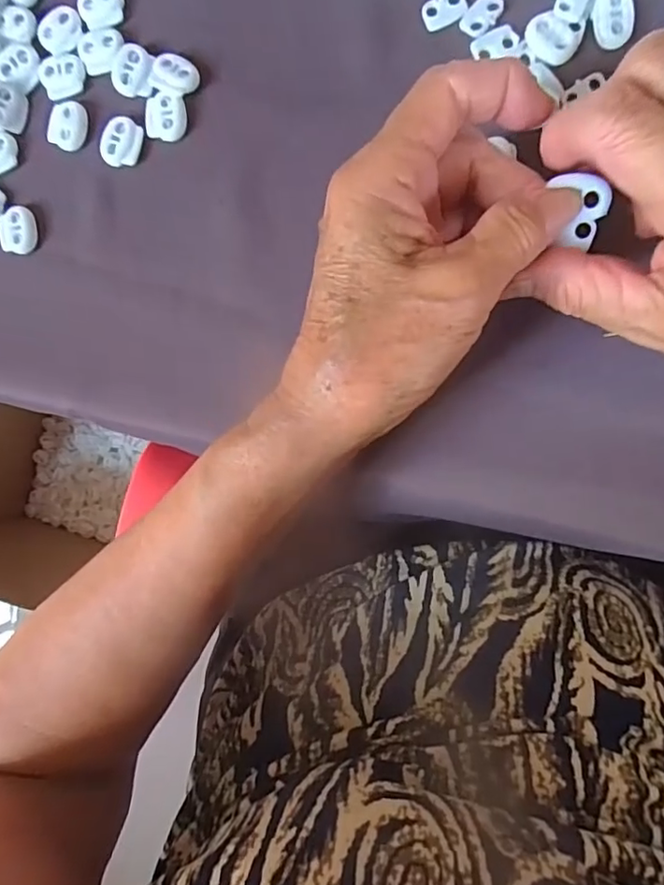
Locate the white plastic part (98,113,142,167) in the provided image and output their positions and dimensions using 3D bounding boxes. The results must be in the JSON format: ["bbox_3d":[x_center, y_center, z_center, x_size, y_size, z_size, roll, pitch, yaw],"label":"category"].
[{"bbox_3d":[-0.099,-0.141,0.268,0.019,0.004,0.023,23,95,8],"label":"white plastic part"}]

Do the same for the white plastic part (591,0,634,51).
[{"bbox_3d":[0.114,-0.173,0.230,0.015,0.004,0.025,-11,90,10],"label":"white plastic part"}]

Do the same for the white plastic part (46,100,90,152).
[{"bbox_3d":[-0.126,-0.152,0.272,0.019,0.004,0.023,14,94,9],"label":"white plastic part"}]

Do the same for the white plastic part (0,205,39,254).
[{"bbox_3d":[-0.154,-0.104,0.278,0.018,0.005,0.023,-11,90,10],"label":"white plastic part"}]

